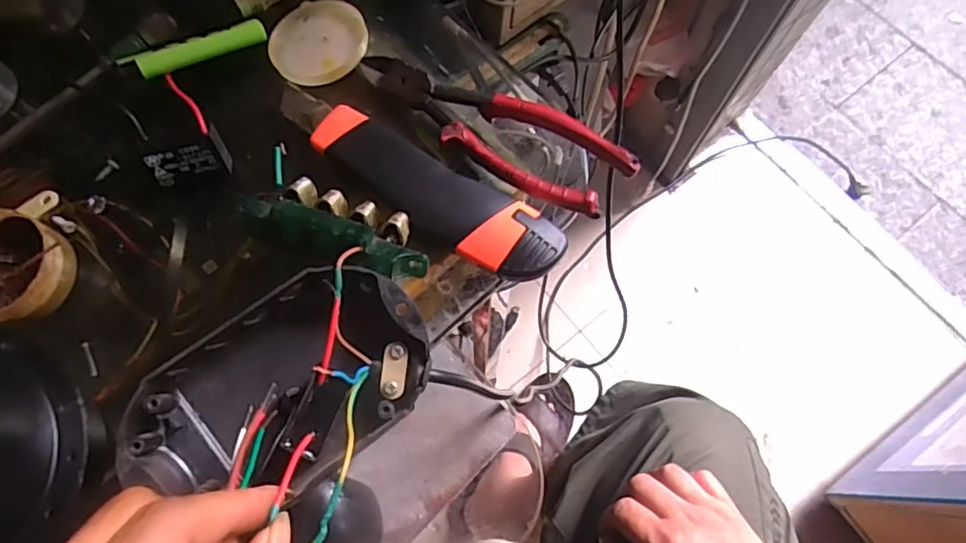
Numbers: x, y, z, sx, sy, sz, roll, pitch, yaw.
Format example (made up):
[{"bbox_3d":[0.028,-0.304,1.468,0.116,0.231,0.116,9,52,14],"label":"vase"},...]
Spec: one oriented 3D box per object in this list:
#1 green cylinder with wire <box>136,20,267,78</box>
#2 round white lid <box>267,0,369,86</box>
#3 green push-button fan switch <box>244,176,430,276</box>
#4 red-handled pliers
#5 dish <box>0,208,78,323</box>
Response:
[{"bbox_3d":[-0.153,-0.122,0.322,0.068,0.011,0.011,-31,74,-23],"label":"green cylinder with wire"},{"bbox_3d":[-0.094,-0.132,0.335,0.054,0.007,0.057,0,71,0],"label":"round white lid"},{"bbox_3d":[-0.065,-0.021,0.277,0.084,0.028,0.035,21,72,7],"label":"green push-button fan switch"},{"bbox_3d":[0.003,-0.078,0.309,0.155,0.016,0.044,29,73,9],"label":"red-handled pliers"},{"bbox_3d":[-0.235,-0.002,0.285,0.060,0.022,0.053,14,72,4],"label":"dish"}]

